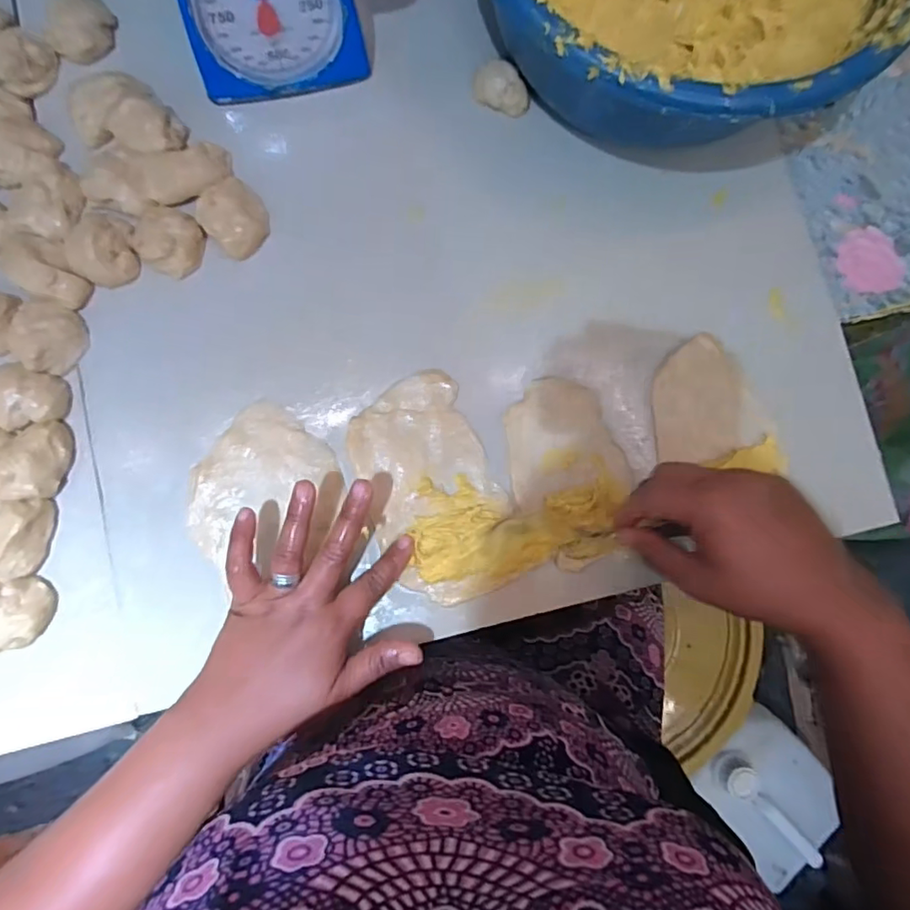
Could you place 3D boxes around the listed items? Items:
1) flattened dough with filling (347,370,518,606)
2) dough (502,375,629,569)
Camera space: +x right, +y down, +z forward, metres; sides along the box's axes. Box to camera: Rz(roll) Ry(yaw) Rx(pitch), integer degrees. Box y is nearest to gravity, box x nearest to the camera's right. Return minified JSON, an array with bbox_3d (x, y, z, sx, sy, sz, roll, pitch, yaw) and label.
[{"bbox_3d":[-0.016,0.025,0.395,0.091,0.021,0.157,-23,87,-8],"label":"flattened dough with filling"},{"bbox_3d":[0.084,0.011,0.405,0.083,0.022,0.135,-8,85,-7],"label":"dough"}]

